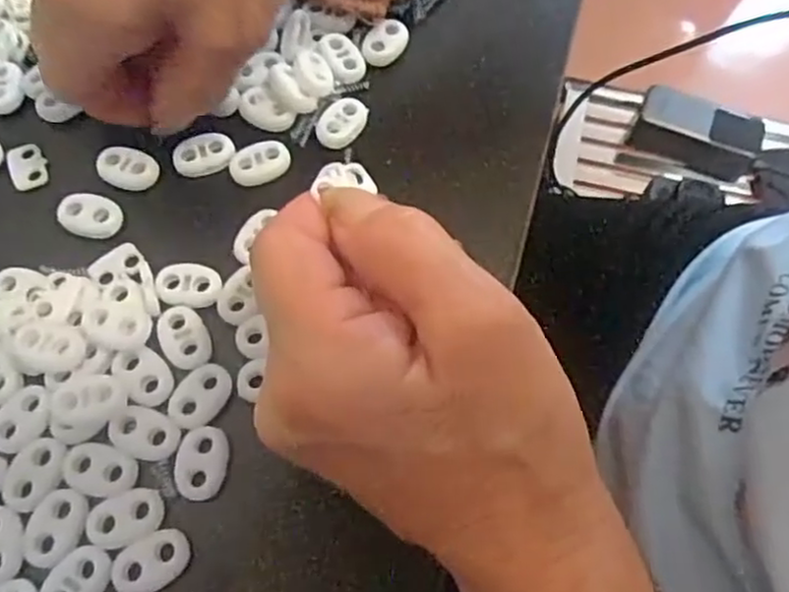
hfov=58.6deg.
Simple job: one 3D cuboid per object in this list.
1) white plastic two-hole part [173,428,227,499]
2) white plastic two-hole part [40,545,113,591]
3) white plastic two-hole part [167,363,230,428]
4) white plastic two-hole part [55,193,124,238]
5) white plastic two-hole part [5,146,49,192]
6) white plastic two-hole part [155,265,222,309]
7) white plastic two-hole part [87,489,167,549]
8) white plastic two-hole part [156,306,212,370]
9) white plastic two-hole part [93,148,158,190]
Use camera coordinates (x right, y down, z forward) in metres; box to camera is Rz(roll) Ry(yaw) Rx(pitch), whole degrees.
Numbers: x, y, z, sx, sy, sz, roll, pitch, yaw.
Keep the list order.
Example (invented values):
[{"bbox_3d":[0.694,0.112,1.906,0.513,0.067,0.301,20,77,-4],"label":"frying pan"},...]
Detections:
[{"bbox_3d":[-0.060,0.052,0.219,0.015,0.004,0.022,2,67,-1],"label":"white plastic two-hole part"},{"bbox_3d":[-0.092,0.082,0.201,0.016,0.004,0.023,38,71,14],"label":"white plastic two-hole part"},{"bbox_3d":[-0.063,0.031,0.225,0.015,0.004,0.022,37,71,13],"label":"white plastic two-hole part"},{"bbox_3d":[-0.110,-0.029,0.253,0.023,0.004,0.015,19,68,6],"label":"white plastic two-hole part"},{"bbox_3d":[-0.138,-0.049,0.264,0.013,0.004,0.018,-15,68,-8],"label":"white plastic two-hole part"},{"bbox_3d":[-0.070,-0.004,0.239,0.022,0.004,0.014,-1,67,-2],"label":"white plastic two-hole part"},{"bbox_3d":[-0.081,0.066,0.209,0.023,0.004,0.014,-19,69,-9],"label":"white plastic two-hole part"},{"bbox_3d":[-0.070,0.014,0.233,0.015,0.004,0.023,-30,71,-13],"label":"white plastic two-hole part"},{"bbox_3d":[-0.099,-0.047,0.260,0.023,0.006,0.014,14,67,4],"label":"white plastic two-hole part"}]

